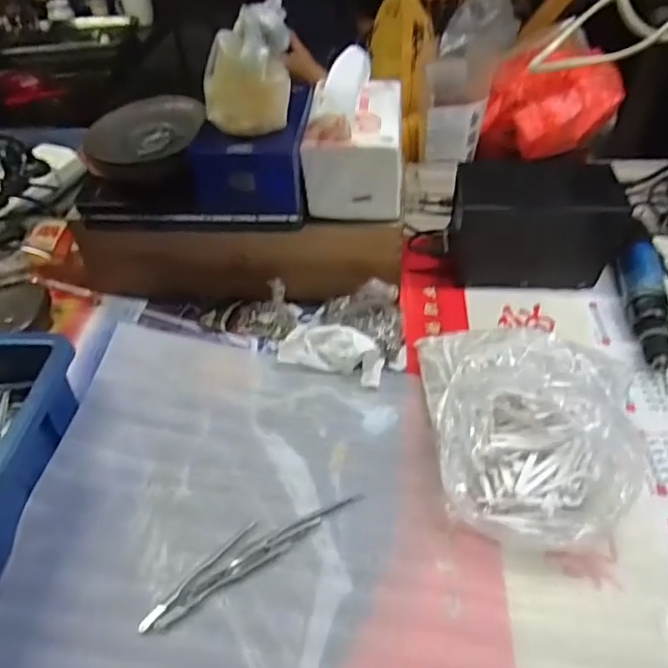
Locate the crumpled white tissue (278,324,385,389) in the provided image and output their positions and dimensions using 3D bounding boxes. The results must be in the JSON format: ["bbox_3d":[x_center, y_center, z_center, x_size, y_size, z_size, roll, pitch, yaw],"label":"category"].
[{"bbox_3d":[-0.002,0.015,0.535,0.096,0.041,0.049,8,43,12],"label":"crumpled white tissue"}]

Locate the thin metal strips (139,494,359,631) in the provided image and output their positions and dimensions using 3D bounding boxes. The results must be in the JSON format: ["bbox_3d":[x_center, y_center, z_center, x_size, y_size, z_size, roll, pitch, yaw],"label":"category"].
[{"bbox_3d":[-0.060,0.155,0.417,0.169,0.004,0.032,-26,47,-24],"label":"thin metal strips"}]

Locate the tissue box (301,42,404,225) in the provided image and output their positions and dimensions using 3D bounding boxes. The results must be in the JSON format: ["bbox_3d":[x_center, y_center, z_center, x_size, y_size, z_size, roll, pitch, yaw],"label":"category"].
[{"bbox_3d":[0.022,-0.194,0.549,0.091,0.111,0.125,0,45,5],"label":"tissue box"}]

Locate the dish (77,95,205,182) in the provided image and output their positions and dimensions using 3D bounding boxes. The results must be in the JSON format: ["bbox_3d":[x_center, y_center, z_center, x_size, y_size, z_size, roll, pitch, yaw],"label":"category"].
[{"bbox_3d":[-0.181,-0.191,0.549,0.100,0.034,0.121,-5,45,0],"label":"dish"}]

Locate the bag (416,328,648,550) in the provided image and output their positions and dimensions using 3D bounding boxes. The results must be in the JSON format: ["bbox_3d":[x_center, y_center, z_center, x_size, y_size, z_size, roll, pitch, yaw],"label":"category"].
[{"bbox_3d":[0.147,0.064,0.448,0.142,0.081,0.192,1,42,4],"label":"bag"}]

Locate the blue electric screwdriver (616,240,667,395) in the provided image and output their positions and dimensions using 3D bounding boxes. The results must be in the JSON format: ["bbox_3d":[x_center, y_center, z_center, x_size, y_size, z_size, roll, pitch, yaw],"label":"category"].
[{"bbox_3d":[0.305,-0.031,0.566,0.042,0.042,0.186,10,43,14],"label":"blue electric screwdriver"}]

